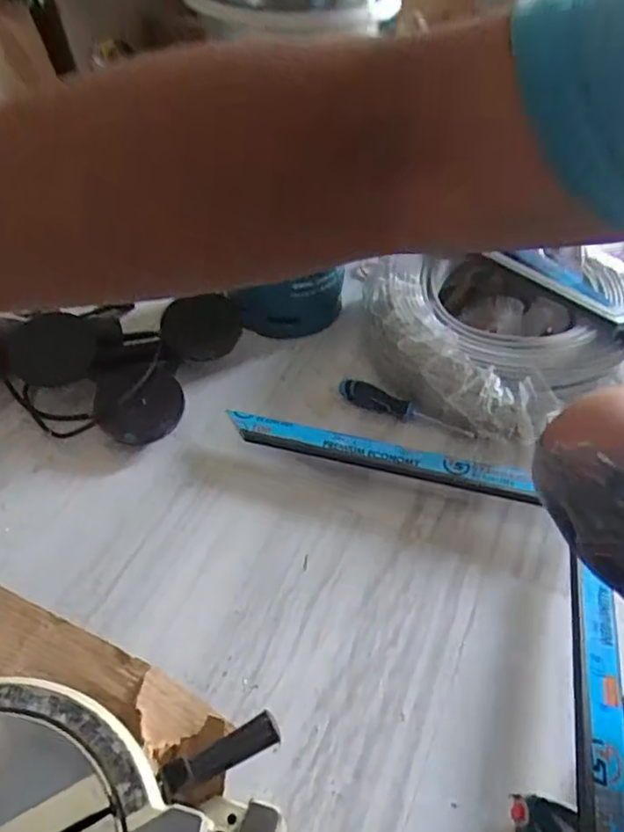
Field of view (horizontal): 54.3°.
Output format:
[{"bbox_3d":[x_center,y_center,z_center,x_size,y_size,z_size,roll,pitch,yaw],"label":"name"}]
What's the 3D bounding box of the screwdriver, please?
[{"bbox_3d":[0.132,-0.009,0.890,0.209,0.038,0.031,22,50,17],"label":"screwdriver"}]

